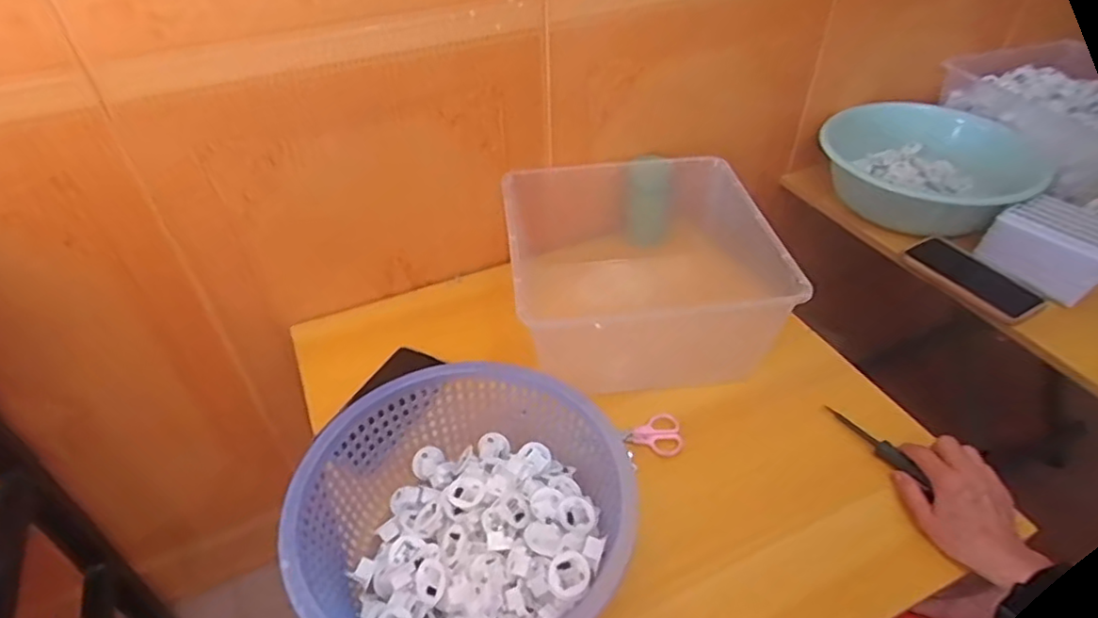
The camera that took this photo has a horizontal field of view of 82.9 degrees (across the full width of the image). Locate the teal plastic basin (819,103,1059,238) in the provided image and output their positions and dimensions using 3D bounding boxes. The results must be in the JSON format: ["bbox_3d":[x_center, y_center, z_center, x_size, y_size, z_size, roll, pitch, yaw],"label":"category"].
[{"bbox_3d":[0.581,-0.214,0.983,0.312,0.112,0.318,0,43,0],"label":"teal plastic basin"}]

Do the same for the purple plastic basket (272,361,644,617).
[{"bbox_3d":[-0.072,0.182,0.538,0.273,0.099,0.269,26,49,26],"label":"purple plastic basket"}]

